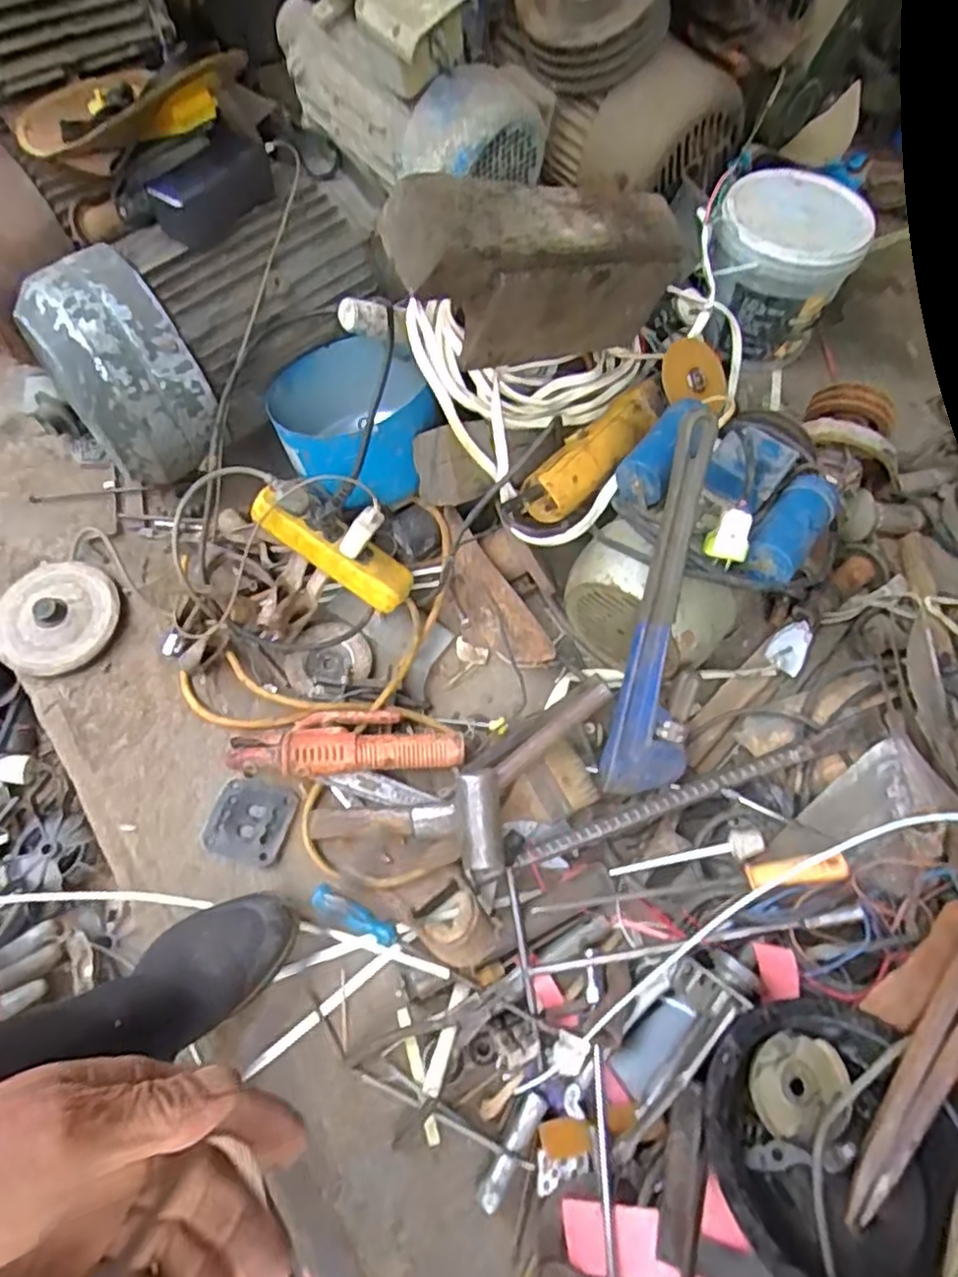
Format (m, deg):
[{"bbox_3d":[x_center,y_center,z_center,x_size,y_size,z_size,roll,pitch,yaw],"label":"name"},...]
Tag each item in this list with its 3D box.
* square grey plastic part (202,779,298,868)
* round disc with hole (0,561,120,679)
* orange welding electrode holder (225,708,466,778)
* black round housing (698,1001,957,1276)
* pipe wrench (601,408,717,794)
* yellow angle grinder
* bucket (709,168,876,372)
[{"bbox_3d":[-0.236,0.188,0.731,0.083,0.008,0.079,14,62,4],"label":"square grey plastic part"},{"bbox_3d":[-0.496,-0.028,0.821,0.141,0.024,0.138,2,62,-3],"label":"round disc with hole"},{"bbox_3d":[-0.134,0.104,0.714,0.230,0.027,0.067,-4,63,-6],"label":"orange welding electrode holder"},{"bbox_3d":[0.256,0.364,0.507,0.177,0.082,0.178,2,62,-3],"label":"black round housing"},{"bbox_3d":[0.175,-0.020,0.658,0.076,0.022,0.355,5,106,-1],"label":"pipe wrench"},{"bbox_3d":[0.150,-0.221,0.776,0.316,0.075,0.082,-40,71,-21],"label":"yellow angle grinder"},{"bbox_3d":[0.420,-0.522,1.014,0.187,0.189,0.185,2,62,-3],"label":"bucket"}]

